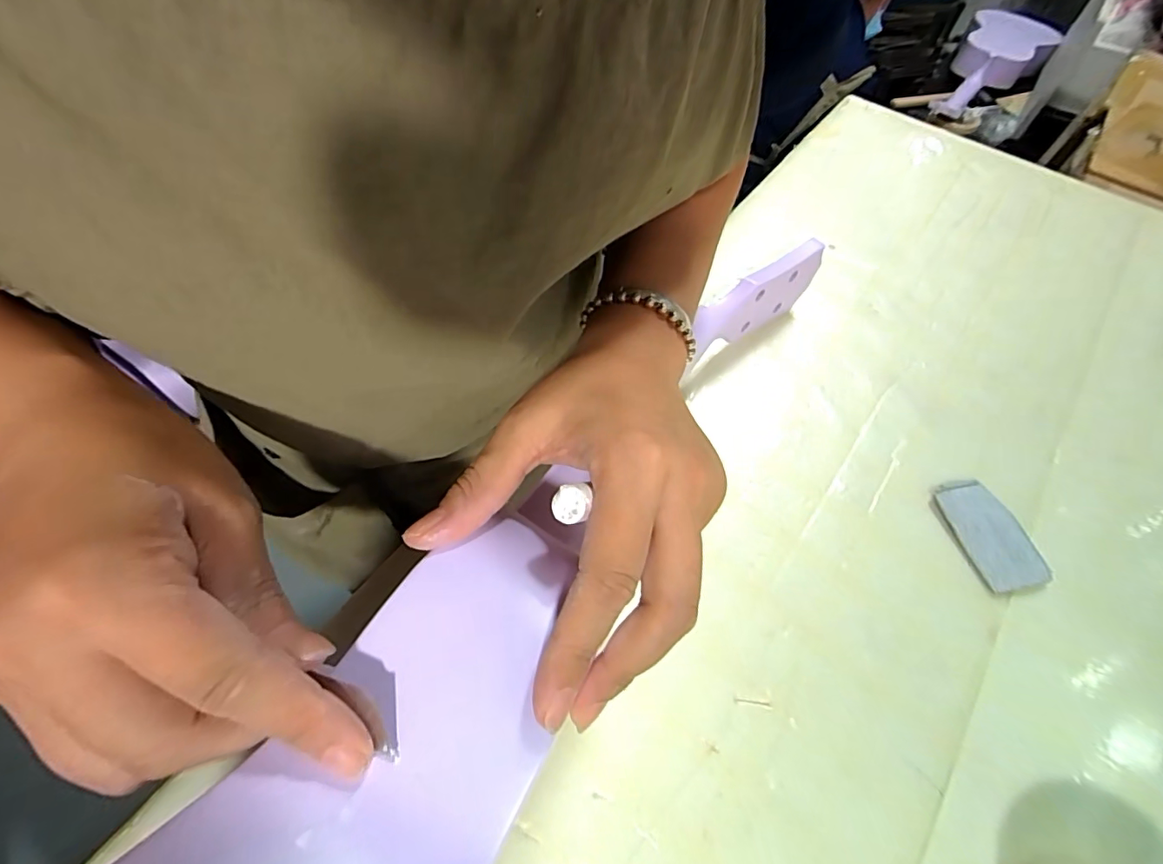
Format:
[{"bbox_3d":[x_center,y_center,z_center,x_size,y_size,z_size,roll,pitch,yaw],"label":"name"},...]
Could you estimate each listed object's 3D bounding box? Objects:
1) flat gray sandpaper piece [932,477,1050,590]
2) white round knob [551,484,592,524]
[{"bbox_3d":[0.267,0.066,0.331,0.035,0.017,0.071,-15,60,-8],"label":"flat gray sandpaper piece"},{"bbox_3d":[-0.004,0.022,0.157,0.011,0.010,0.010,11,60,7],"label":"white round knob"}]

